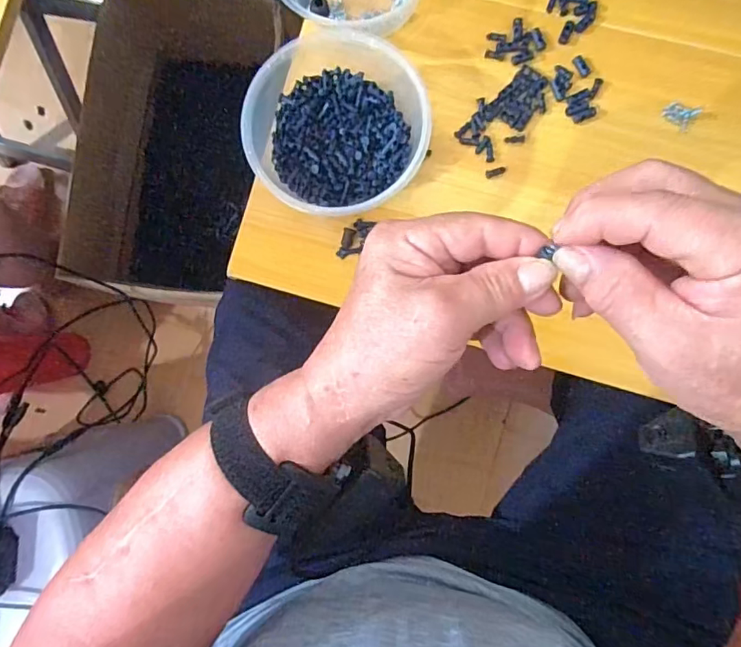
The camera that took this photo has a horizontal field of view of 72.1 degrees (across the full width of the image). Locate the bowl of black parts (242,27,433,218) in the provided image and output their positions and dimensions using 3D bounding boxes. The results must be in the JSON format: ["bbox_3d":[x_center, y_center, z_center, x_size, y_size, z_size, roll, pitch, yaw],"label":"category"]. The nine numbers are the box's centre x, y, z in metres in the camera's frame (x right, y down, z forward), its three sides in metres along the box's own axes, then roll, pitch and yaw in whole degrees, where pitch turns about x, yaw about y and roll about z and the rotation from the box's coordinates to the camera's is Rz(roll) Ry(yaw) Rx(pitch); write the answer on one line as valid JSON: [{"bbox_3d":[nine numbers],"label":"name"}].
[{"bbox_3d":[-0.025,-0.158,0.406,0.141,0.049,0.131,0,86,4],"label":"bowl of black parts"}]

